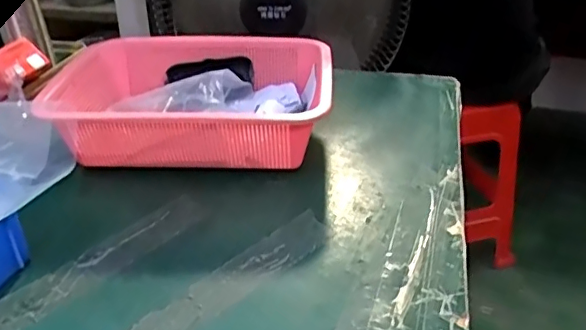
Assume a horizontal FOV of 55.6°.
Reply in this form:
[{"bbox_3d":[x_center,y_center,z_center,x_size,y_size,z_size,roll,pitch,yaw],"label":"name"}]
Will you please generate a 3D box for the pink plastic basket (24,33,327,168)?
[{"bbox_3d":[-0.105,-0.074,0.640,0.297,0.091,0.217,2,32,5],"label":"pink plastic basket"}]

